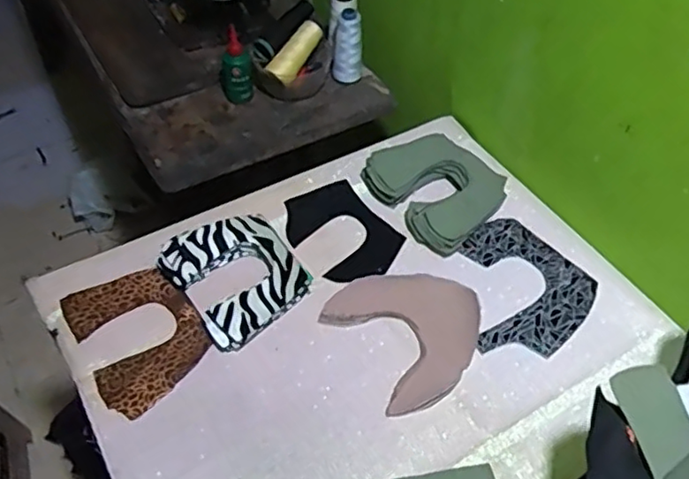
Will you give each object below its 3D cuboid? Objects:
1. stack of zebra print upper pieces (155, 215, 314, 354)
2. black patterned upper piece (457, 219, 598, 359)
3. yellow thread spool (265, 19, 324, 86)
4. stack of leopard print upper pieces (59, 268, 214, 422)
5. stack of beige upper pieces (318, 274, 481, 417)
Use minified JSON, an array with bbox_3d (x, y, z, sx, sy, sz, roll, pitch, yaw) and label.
[{"bbox_3d":[-0.124,0.037,0.737,0.135,0.031,0.157,-32,57,-24],"label":"stack of zebra print upper pieces"},{"bbox_3d":[0.199,0.059,0.751,0.171,0.009,0.164,1,51,-1],"label":"black patterned upper piece"},{"bbox_3d":[-0.071,-0.280,0.957,0.036,0.035,0.112,31,77,24],"label":"yellow thread spool"},{"bbox_3d":[-0.223,0.102,0.694,0.122,0.013,0.162,-27,55,-21],"label":"stack of leopard print upper pieces"},{"bbox_3d":[0.078,0.097,0.708,0.157,0.012,0.160,-27,55,-21],"label":"stack of beige upper pieces"}]

